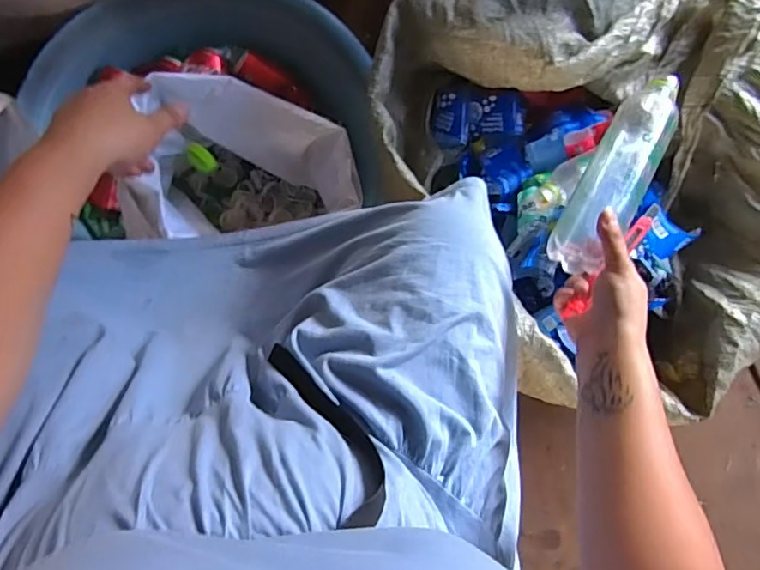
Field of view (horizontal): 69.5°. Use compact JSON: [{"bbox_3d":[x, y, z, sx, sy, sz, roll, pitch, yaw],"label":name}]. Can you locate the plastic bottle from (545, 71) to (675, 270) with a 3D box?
[{"bbox_3d":[0.228,-0.112,0.515,0.047,0.051,0.225,33,75,-5],"label":"plastic bottle"}]

